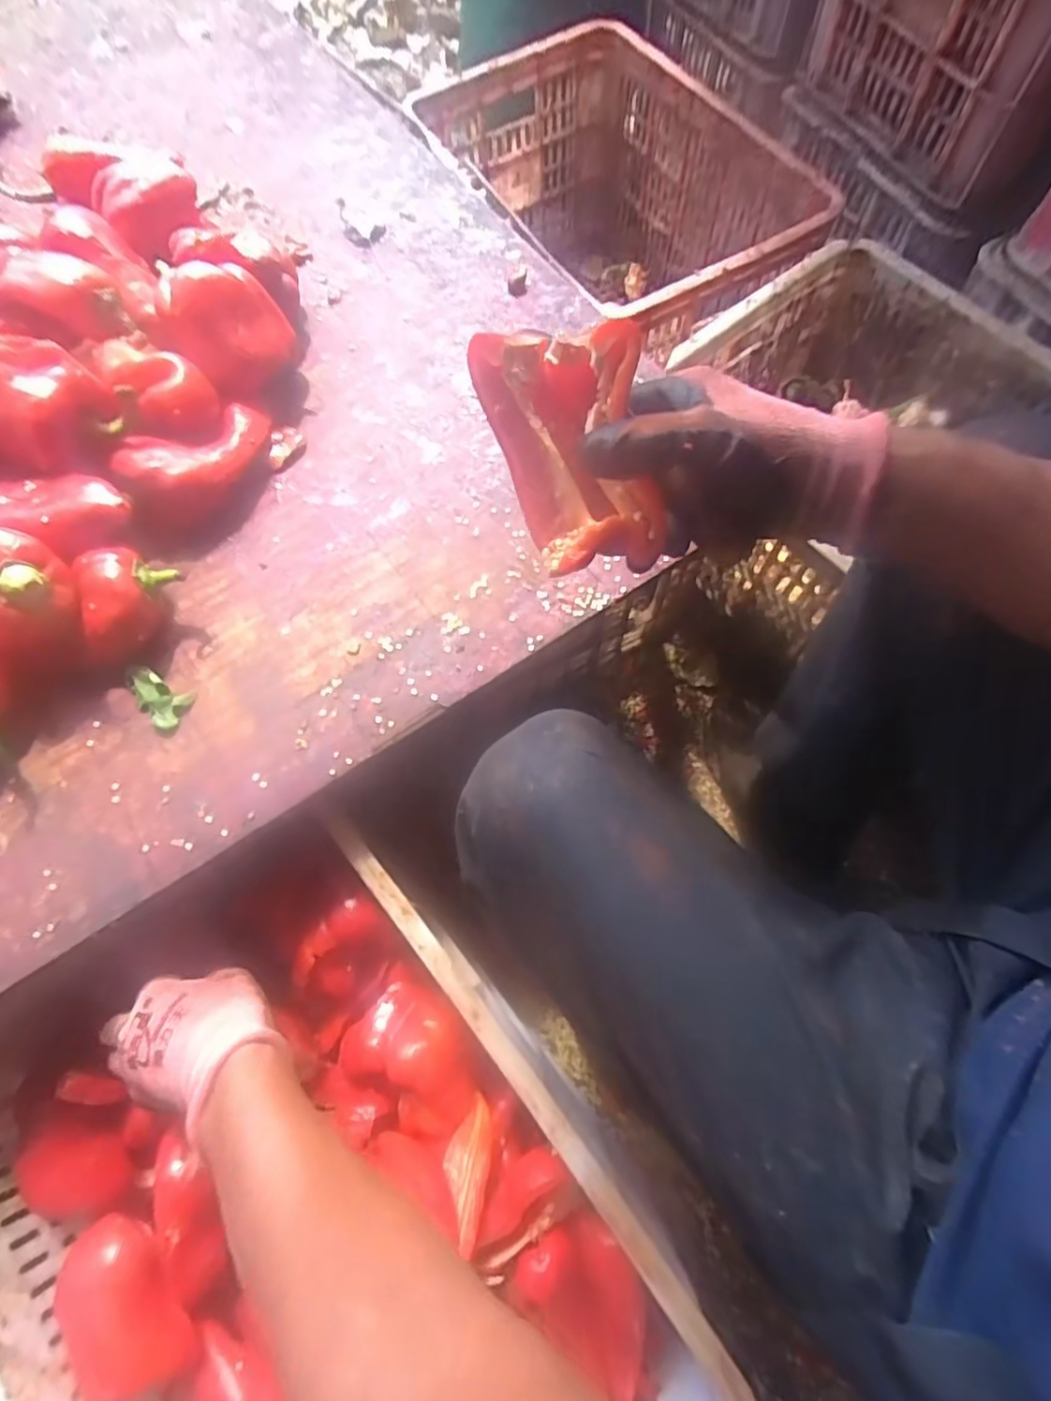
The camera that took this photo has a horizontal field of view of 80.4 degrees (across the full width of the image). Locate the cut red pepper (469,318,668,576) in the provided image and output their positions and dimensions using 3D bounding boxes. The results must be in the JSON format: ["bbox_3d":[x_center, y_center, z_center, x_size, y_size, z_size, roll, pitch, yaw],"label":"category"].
[{"bbox_3d":[0.029,-0.134,0.334,0.080,0.060,0.123,-12,109,16],"label":"cut red pepper"}]

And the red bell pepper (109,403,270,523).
[{"bbox_3d":[-0.250,-0.188,0.490,0.119,0.062,0.086,-36,72,-11],"label":"red bell pepper"}]

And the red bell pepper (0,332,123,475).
[{"bbox_3d":[-0.363,-0.210,0.429,0.128,0.062,0.073,1,69,2],"label":"red bell pepper"}]

